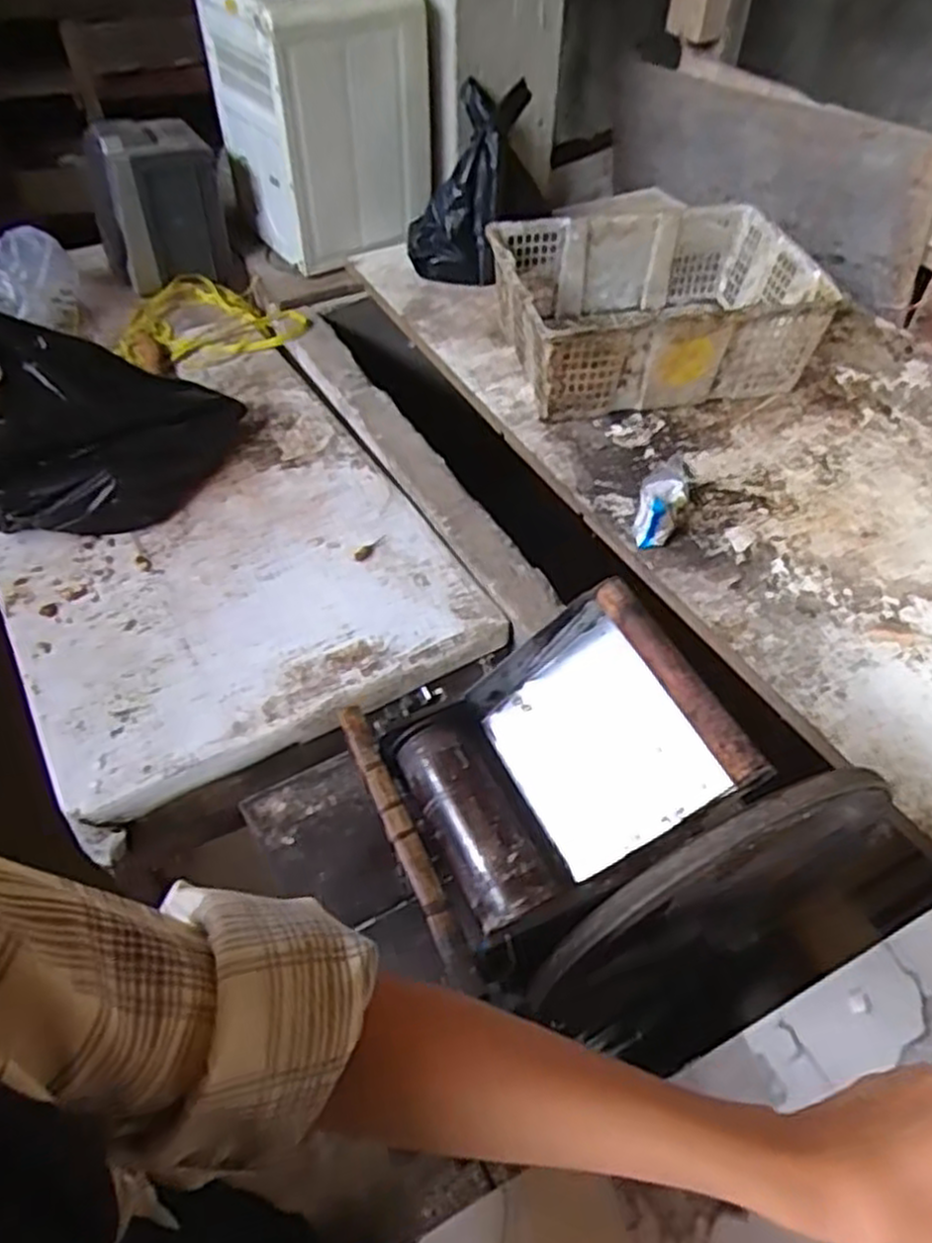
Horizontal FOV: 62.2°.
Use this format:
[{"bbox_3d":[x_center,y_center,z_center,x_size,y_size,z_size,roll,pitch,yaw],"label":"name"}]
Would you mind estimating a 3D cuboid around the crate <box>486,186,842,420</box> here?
[{"bbox_3d":[0.297,-0.506,1.251,0.469,0.161,0.340,-11,51,-9],"label":"crate"}]

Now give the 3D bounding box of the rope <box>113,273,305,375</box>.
[{"bbox_3d":[-0.477,-0.558,1.425,0.307,0.036,0.271,-25,55,-20],"label":"rope"}]

